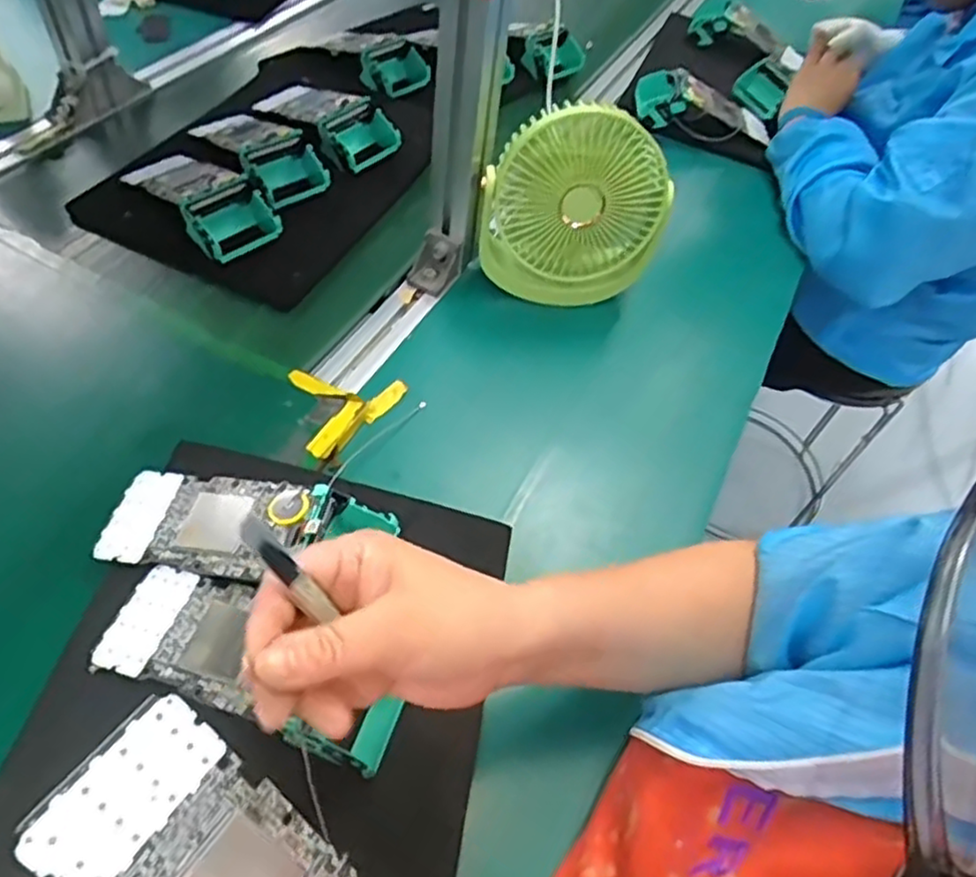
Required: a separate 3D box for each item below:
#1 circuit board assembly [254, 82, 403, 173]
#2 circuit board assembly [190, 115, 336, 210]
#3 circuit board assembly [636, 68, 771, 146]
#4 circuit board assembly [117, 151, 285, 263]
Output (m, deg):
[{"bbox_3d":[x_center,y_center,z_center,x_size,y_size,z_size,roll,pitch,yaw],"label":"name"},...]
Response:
[{"bbox_3d":[-0.176,-0.347,0.749,0.073,0.046,0.172,-39,60,-23],"label":"circuit board assembly"},{"bbox_3d":[-0.231,-0.293,0.704,0.075,0.053,0.176,-33,57,-20],"label":"circuit board assembly"},{"bbox_3d":[0.261,-0.387,0.826,0.162,0.050,0.072,11,52,-13],"label":"circuit board assembly"},{"bbox_3d":[-0.278,-0.231,0.657,0.173,0.051,0.073,35,62,26],"label":"circuit board assembly"}]

